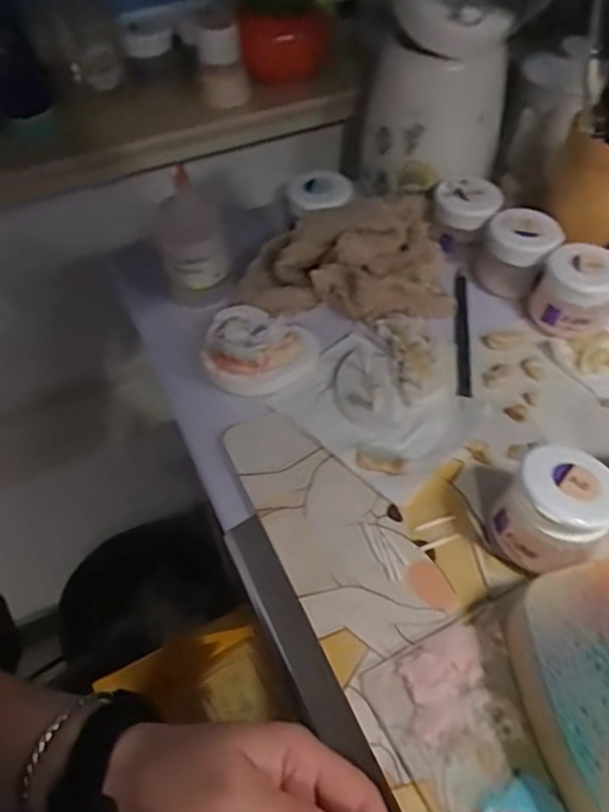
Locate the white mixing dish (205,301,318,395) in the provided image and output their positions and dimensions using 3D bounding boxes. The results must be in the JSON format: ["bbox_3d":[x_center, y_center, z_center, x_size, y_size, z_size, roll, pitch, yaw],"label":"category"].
[{"bbox_3d":[-0.036,-0.042,0.418,0.079,0.025,0.071,29,58,22],"label":"white mixing dish"}]

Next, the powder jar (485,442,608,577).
[{"bbox_3d":[0.129,0.056,0.315,0.052,0.056,0.048,-1,52,1],"label":"powder jar"}]

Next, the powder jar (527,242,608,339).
[{"bbox_3d":[0.189,-0.081,0.427,0.051,0.049,0.054,-1,52,1],"label":"powder jar"}]

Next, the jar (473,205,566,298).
[{"bbox_3d":[0.161,-0.117,0.457,0.051,0.050,0.043,21,55,17],"label":"jar"}]

